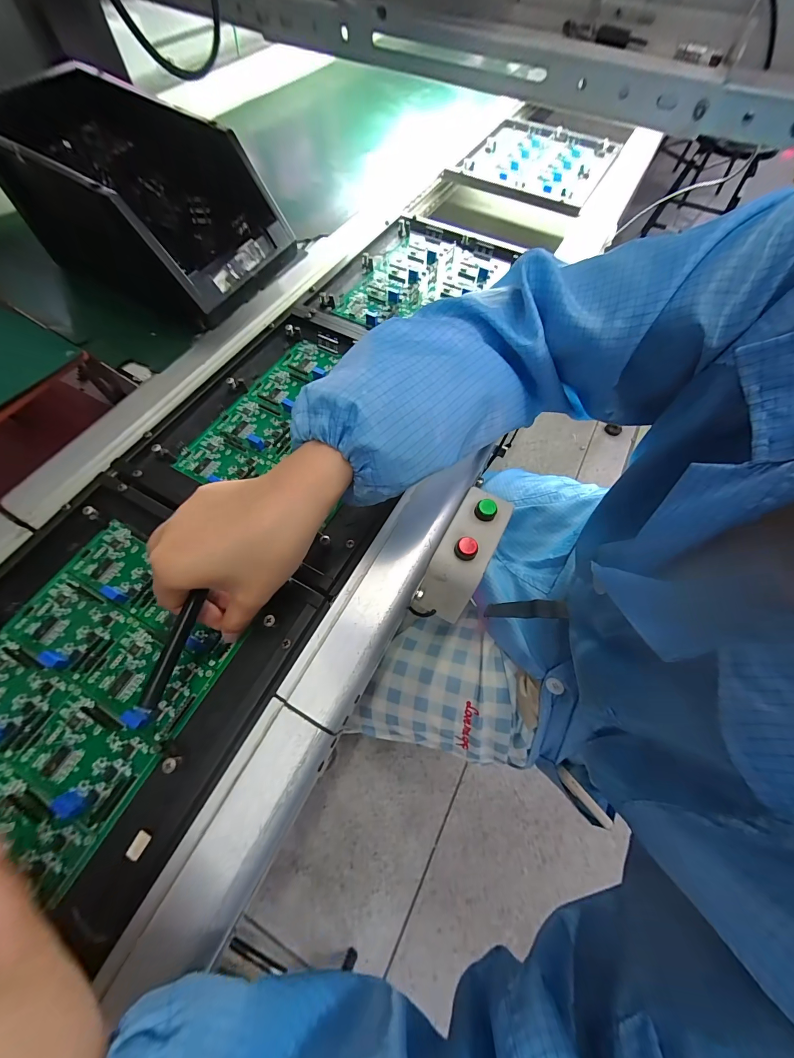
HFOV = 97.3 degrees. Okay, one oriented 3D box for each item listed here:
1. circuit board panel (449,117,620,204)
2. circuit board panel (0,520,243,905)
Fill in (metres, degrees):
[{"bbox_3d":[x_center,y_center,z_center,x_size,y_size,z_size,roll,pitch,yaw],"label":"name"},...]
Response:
[{"bbox_3d":[0.242,-0.632,0.613,0.221,0.036,0.221,26,66,9],"label":"circuit board panel"},{"bbox_3d":[-0.215,0.106,0.237,0.151,0.008,0.190,27,67,9],"label":"circuit board panel"}]

